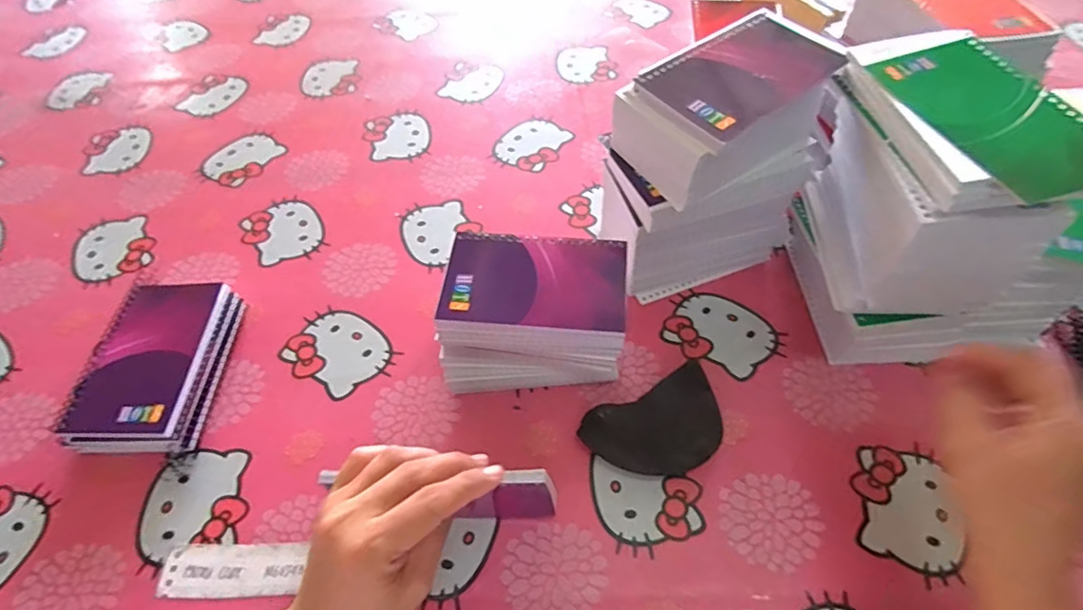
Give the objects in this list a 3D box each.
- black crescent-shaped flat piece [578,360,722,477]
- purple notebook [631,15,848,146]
[{"bbox_3d":[0.084,0.091,0.387,0.099,0.027,0.065,-21,57,-11],"label":"black crescent-shaped flat piece"},{"bbox_3d":[0.138,-0.158,0.360,0.122,0.008,0.078,-33,60,-18],"label":"purple notebook"}]

